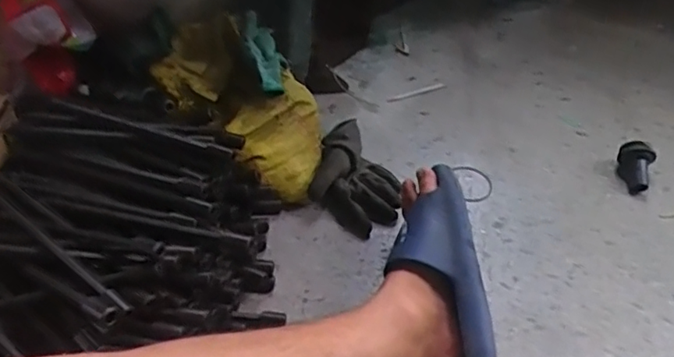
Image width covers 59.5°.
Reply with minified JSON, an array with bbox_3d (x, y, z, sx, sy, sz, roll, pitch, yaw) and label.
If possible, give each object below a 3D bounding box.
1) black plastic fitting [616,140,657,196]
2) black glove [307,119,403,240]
[{"bbox_3d":[0.457,-0.018,0.894,0.049,0.045,0.082,9,46,6],"label":"black plastic fitting"},{"bbox_3d":[0.015,-0.001,0.850,0.133,0.042,0.186,-24,52,-24],"label":"black glove"}]

